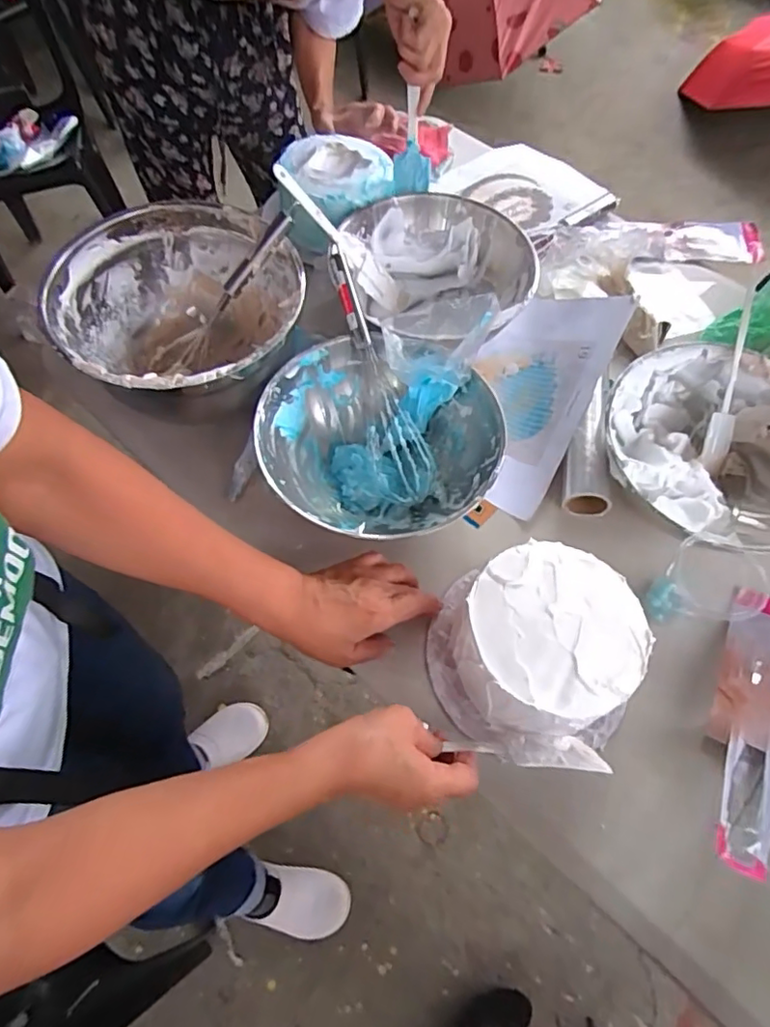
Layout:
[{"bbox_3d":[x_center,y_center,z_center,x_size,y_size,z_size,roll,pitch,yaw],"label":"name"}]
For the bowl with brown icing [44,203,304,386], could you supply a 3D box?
[{"bbox_3d":[-0.213,-0.206,0.620,0.245,0.132,0.254,1,64,-1],"label":"bowl with brown icing"}]

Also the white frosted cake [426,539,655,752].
[{"bbox_3d":[0.131,0.120,0.515,0.165,0.095,0.166,1,64,-1],"label":"white frosted cake"}]

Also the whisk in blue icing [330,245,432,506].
[{"bbox_3d":[-0.009,-0.146,0.617,0.050,0.065,0.276,-18,93,-10],"label":"whisk in blue icing"}]

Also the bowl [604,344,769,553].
[{"bbox_3d":[0.348,-0.056,0.605,0.230,0.097,0.229,1,64,-1],"label":"bowl"}]

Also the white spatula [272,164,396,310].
[{"bbox_3d":[-0.053,-0.332,0.681,0.015,0.204,0.054,-11,56,41],"label":"white spatula"}]

